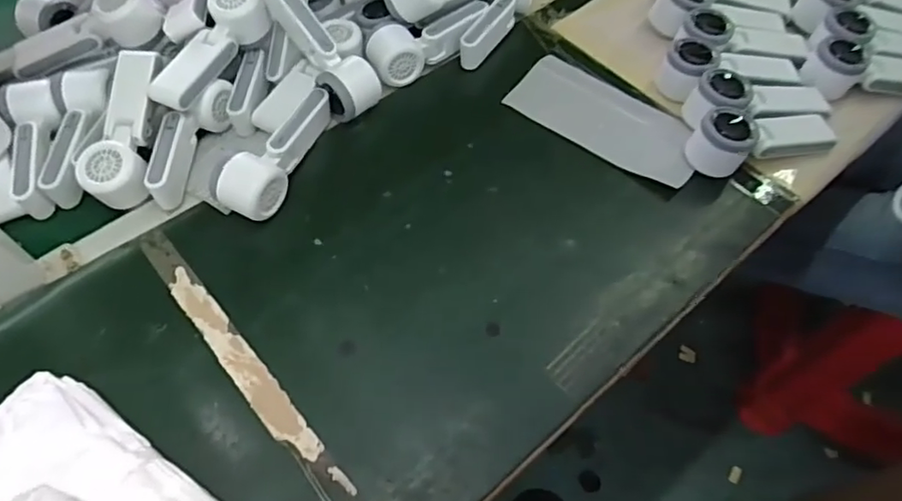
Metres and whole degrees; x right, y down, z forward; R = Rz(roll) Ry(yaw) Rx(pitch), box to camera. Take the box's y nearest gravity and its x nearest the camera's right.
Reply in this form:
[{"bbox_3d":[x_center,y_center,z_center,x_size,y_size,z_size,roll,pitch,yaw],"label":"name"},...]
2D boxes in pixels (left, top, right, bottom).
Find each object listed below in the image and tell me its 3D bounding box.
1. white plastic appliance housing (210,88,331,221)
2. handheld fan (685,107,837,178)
[{"bbox_3d":[-0.174,-0.100,0.613,0.050,0.058,0.165,25,62,12],"label":"white plastic appliance housing"},{"bbox_3d":[0.333,-0.123,0.630,0.153,0.049,0.057,-12,61,-9],"label":"handheld fan"}]

